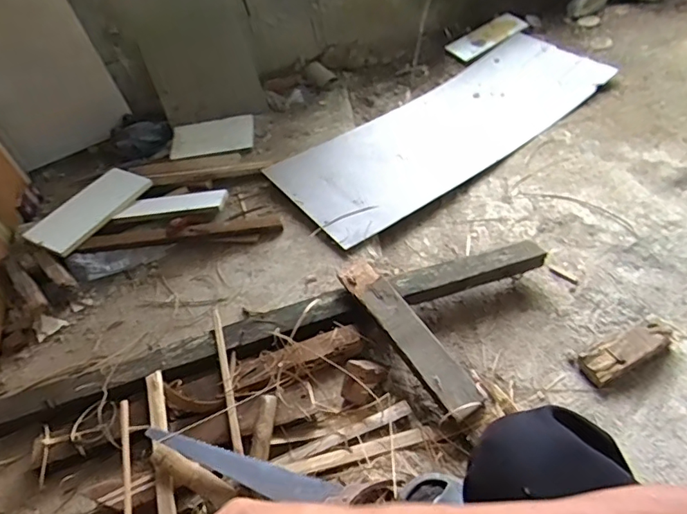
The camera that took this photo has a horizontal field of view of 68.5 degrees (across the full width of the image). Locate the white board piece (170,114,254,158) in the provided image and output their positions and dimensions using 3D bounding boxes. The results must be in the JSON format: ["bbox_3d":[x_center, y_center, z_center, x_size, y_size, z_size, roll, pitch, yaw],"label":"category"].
[{"bbox_3d":[-0.381,-0.351,1.471,0.240,0.011,0.123,-6,63,5],"label":"white board piece"}]

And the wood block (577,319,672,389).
[{"bbox_3d":[0.518,0.172,0.915,0.189,0.050,0.071,-20,52,-9],"label":"wood block"}]

